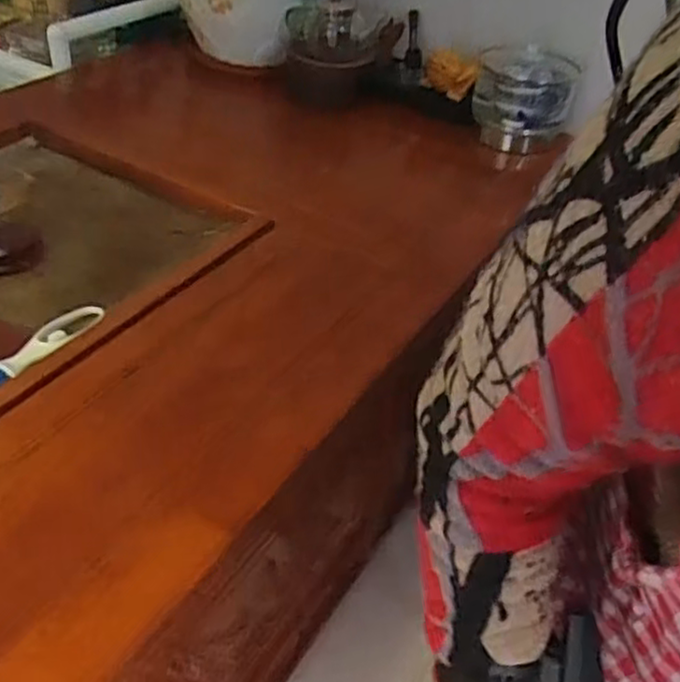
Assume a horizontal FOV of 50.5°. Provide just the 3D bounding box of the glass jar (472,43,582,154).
[{"bbox_3d":[0.283,-0.368,1.135,0.154,0.150,0.123,13,41,7],"label":"glass jar"}]

